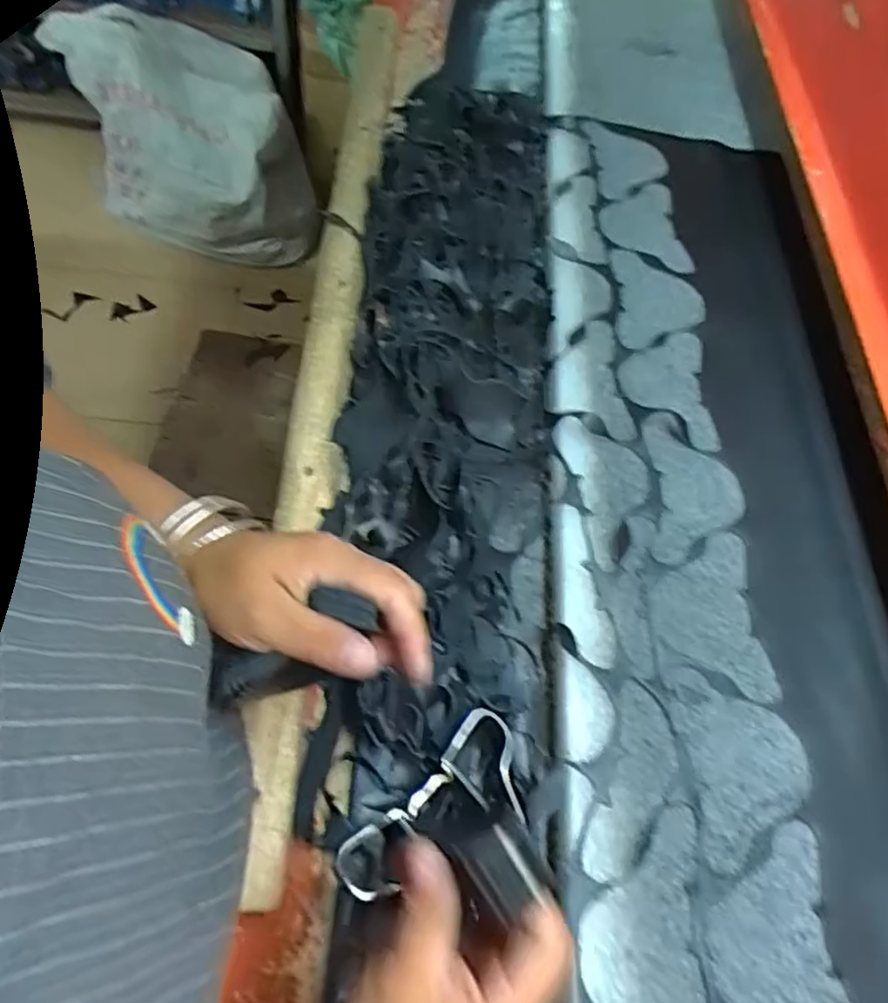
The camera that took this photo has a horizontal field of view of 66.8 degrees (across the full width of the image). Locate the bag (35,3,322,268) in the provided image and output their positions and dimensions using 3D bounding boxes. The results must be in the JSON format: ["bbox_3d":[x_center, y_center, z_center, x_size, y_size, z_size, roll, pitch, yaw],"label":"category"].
[{"bbox_3d":[-0.579,-0.841,1.627,0.475,0.495,0.265,-7,63,-9],"label":"bag"}]

